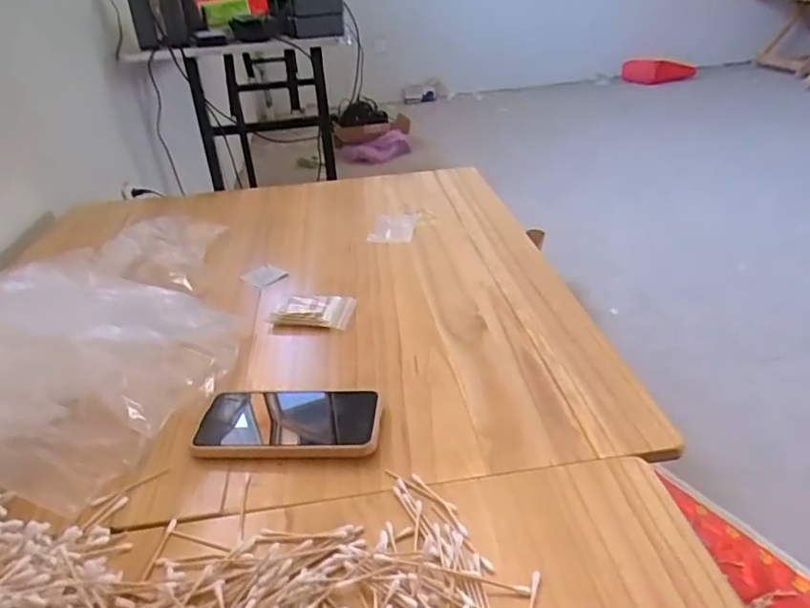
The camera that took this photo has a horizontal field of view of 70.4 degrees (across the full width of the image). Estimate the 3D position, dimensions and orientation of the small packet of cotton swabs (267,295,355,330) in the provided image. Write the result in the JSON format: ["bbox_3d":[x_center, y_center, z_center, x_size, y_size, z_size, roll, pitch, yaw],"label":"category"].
[{"bbox_3d":[-0.110,0.007,0.693,0.096,0.016,0.057,4,29,14],"label":"small packet of cotton swabs"}]

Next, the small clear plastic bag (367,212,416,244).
[{"bbox_3d":[-0.021,-0.125,0.915,0.070,0.009,0.139,0,28,6],"label":"small clear plastic bag"}]

